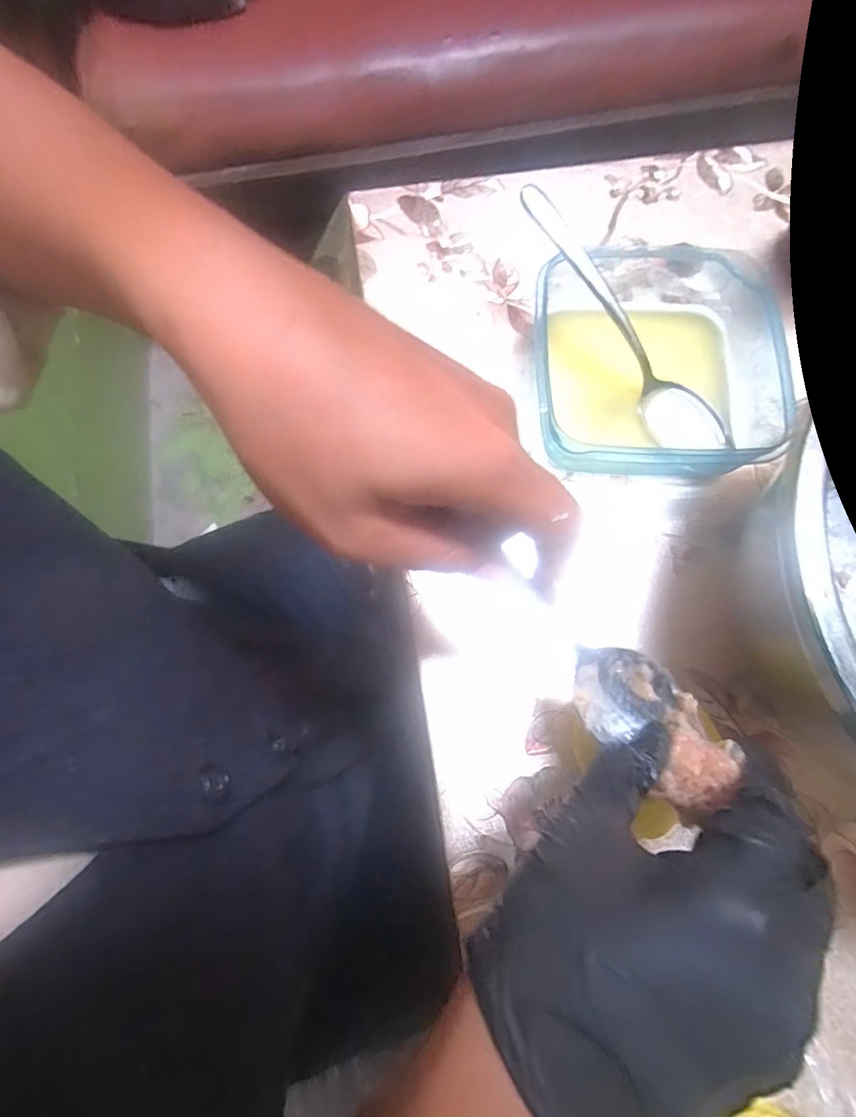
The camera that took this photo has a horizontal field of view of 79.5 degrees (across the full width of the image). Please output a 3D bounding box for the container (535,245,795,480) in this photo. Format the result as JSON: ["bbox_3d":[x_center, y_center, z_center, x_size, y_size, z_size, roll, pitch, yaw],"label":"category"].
[{"bbox_3d":[0.135,-0.115,0.302,0.130,0.049,0.119,-2,77,0],"label":"container"}]

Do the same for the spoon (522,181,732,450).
[{"bbox_3d":[0.114,-0.133,0.301,0.031,0.019,0.181,-40,100,-10],"label":"spoon"}]

